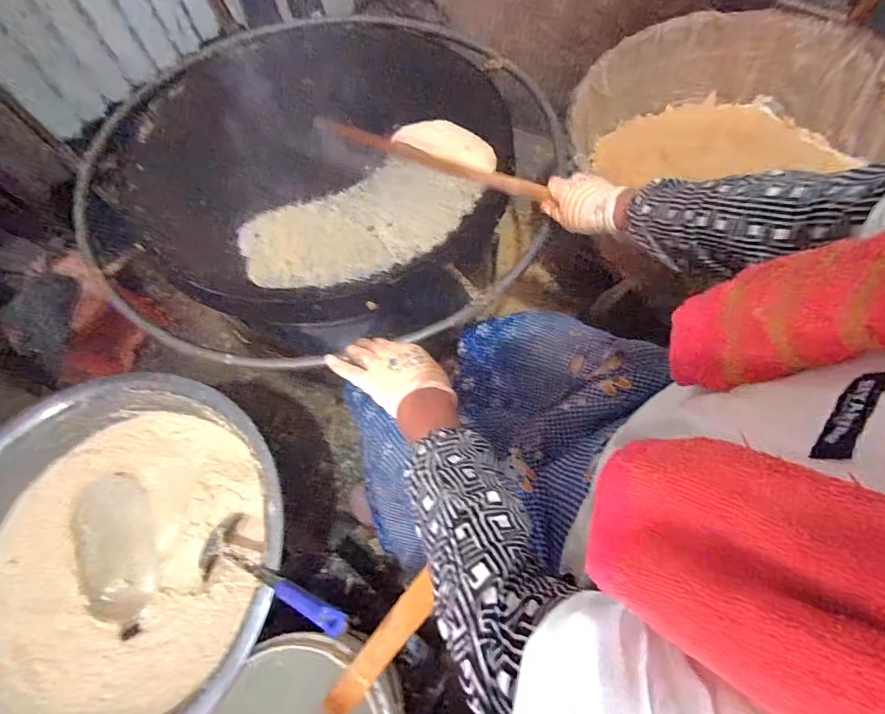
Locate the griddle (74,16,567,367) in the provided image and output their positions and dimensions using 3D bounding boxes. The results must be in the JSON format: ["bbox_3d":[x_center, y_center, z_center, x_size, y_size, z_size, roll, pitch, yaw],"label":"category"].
[{"bbox_3d":[-0.216,-0.306,0.679,0.726,0.098,0.639,27,69,15],"label":"griddle"}]

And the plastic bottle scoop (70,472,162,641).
[{"bbox_3d":[-0.506,0.295,0.652,0.099,0.054,0.244,-28,66,-10],"label":"plastic bottle scoop"}]

